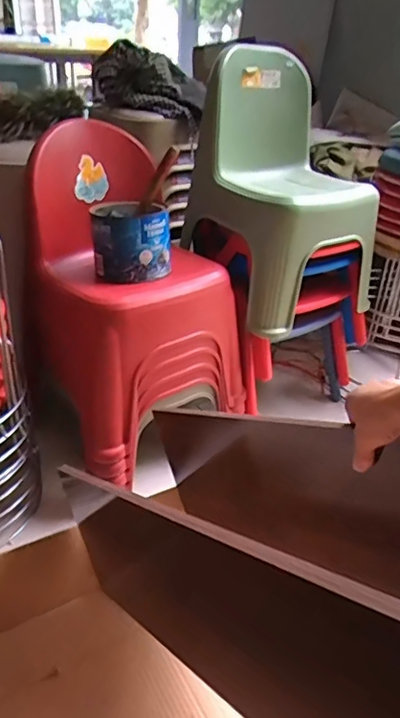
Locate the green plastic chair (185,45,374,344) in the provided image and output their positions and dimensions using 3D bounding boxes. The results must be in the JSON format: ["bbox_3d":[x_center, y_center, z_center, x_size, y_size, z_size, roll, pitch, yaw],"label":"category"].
[{"bbox_3d":[0.172,-0.406,1.258,0.332,0.495,0.467,-16,37,-30],"label":"green plastic chair"}]

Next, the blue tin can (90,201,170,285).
[{"bbox_3d":[-0.134,-0.233,1.087,0.157,0.125,0.123,-1,32,-9],"label":"blue tin can"}]

